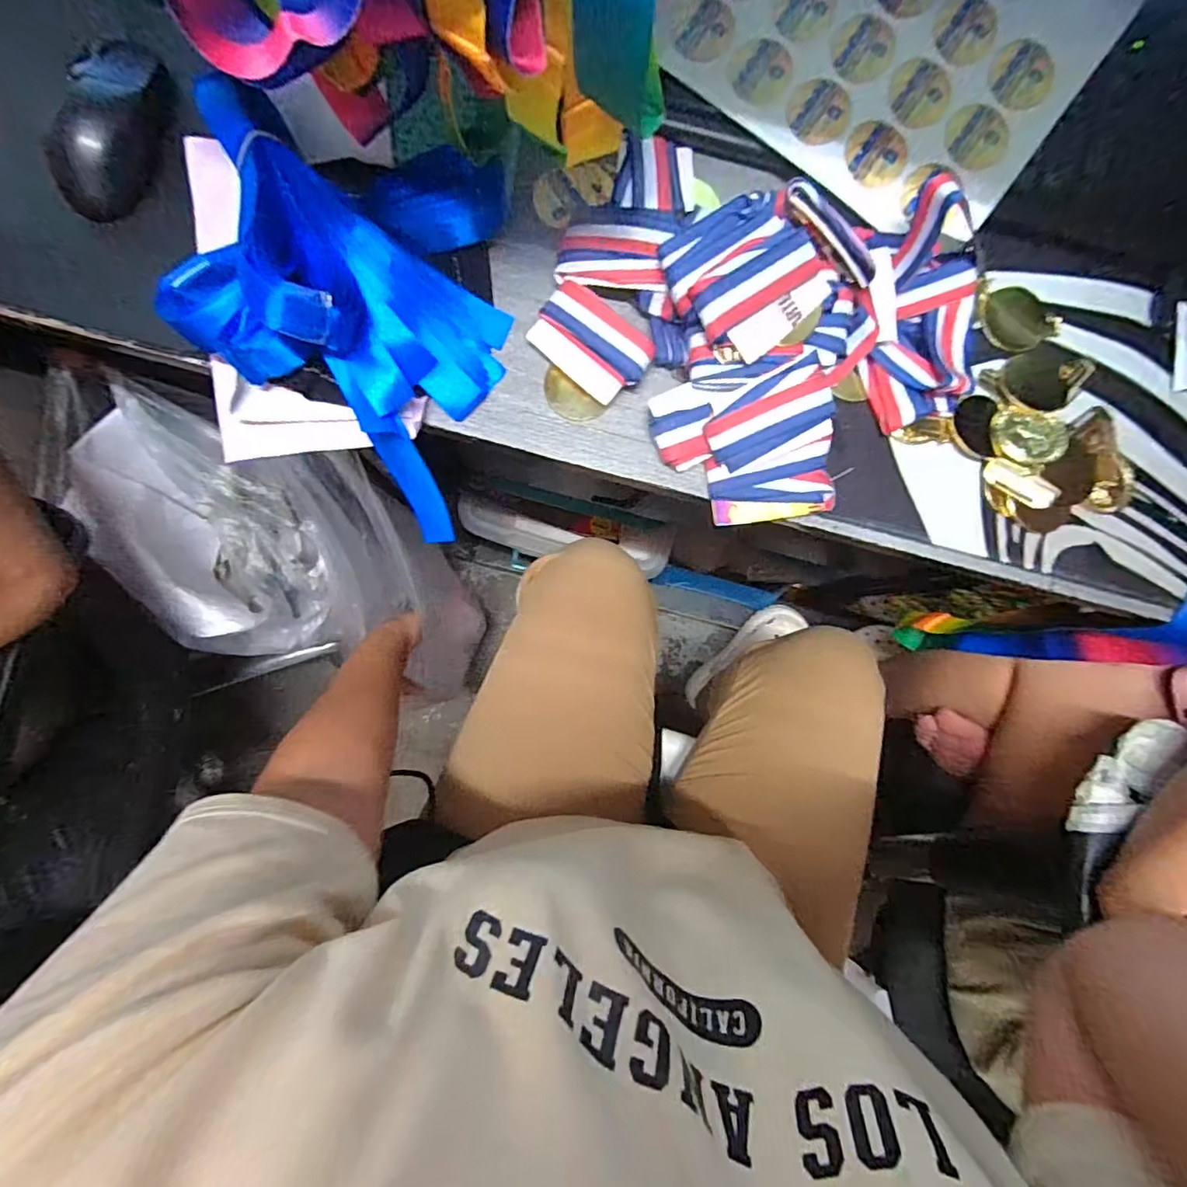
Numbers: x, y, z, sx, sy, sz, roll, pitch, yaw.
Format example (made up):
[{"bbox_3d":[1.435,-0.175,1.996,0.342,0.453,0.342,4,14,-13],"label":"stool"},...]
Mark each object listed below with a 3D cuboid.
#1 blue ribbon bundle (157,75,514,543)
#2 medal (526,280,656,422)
[{"bbox_3d":[-0.151,-0.177,0.340,0.187,0.100,0.218,18,84,0],"label":"blue ribbon bundle"},{"bbox_3d":[-0.007,-0.152,0.358,0.073,0.015,0.067,39,84,2],"label":"medal"}]

